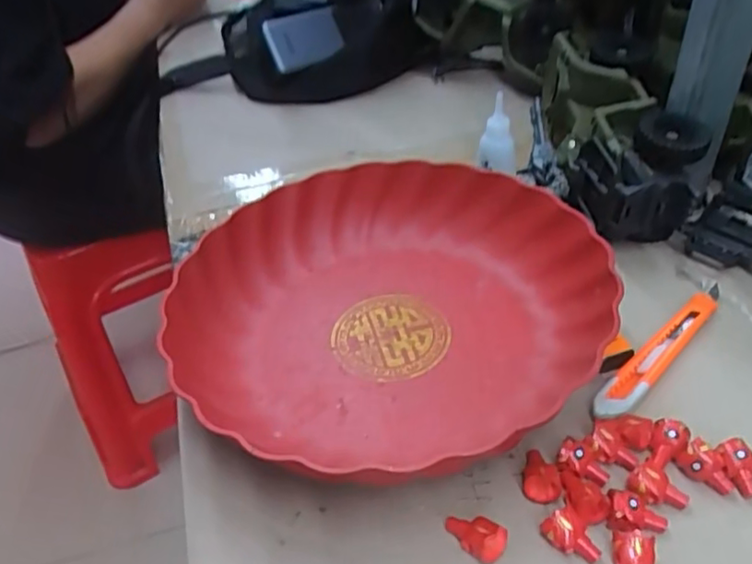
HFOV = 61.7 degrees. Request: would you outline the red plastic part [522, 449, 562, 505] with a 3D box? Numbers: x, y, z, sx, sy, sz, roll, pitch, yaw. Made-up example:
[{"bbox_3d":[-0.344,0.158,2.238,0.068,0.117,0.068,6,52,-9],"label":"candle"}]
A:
[{"bbox_3d":[0.080,0.093,0.302,0.017,0.011,0.024,8,42,15],"label":"red plastic part"}]

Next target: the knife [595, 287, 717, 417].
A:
[{"bbox_3d":[0.164,0.037,0.357,0.134,0.010,0.017,-34,48,-30],"label":"knife"}]

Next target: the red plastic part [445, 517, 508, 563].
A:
[{"bbox_3d":[0.044,0.113,0.283,0.028,0.014,0.015,22,47,28],"label":"red plastic part"}]

